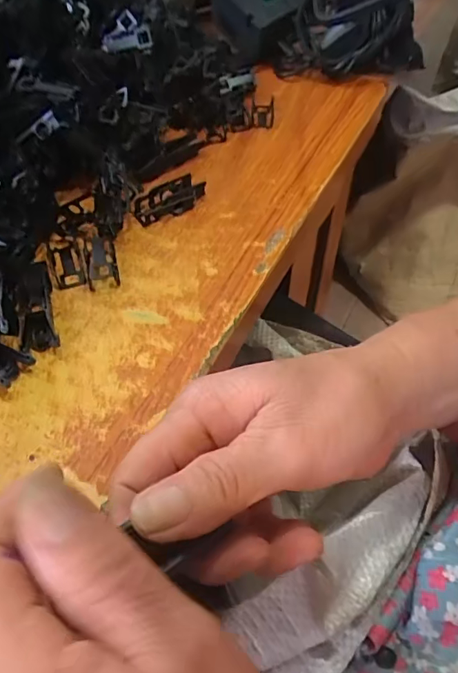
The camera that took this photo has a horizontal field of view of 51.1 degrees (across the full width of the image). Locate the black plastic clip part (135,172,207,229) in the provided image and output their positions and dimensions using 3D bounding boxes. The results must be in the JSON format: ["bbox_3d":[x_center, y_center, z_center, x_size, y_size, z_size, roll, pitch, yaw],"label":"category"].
[{"bbox_3d":[-0.043,-0.098,0.342,0.051,0.015,0.023,-34,59,-24],"label":"black plastic clip part"}]

